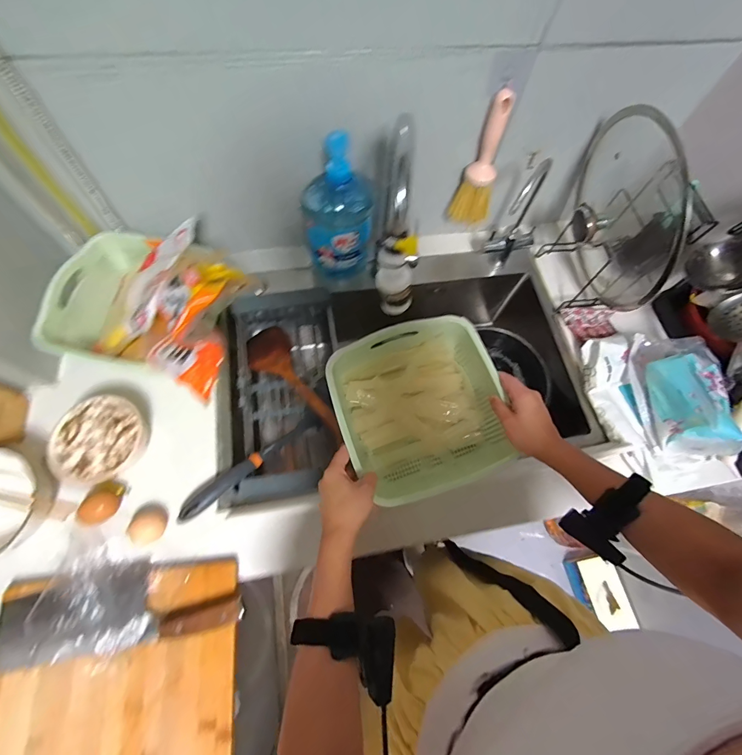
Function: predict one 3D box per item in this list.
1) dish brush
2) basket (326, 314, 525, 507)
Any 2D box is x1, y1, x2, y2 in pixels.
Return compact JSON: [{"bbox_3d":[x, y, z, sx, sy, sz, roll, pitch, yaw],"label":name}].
[{"bbox_3d":[0.191,-0.359,0.633,0.065,0.209,0.037,16,67,2],"label":"dish brush"},{"bbox_3d":[0.072,0.050,0.571,0.237,0.126,0.233,-17,68,-9],"label":"basket"}]

